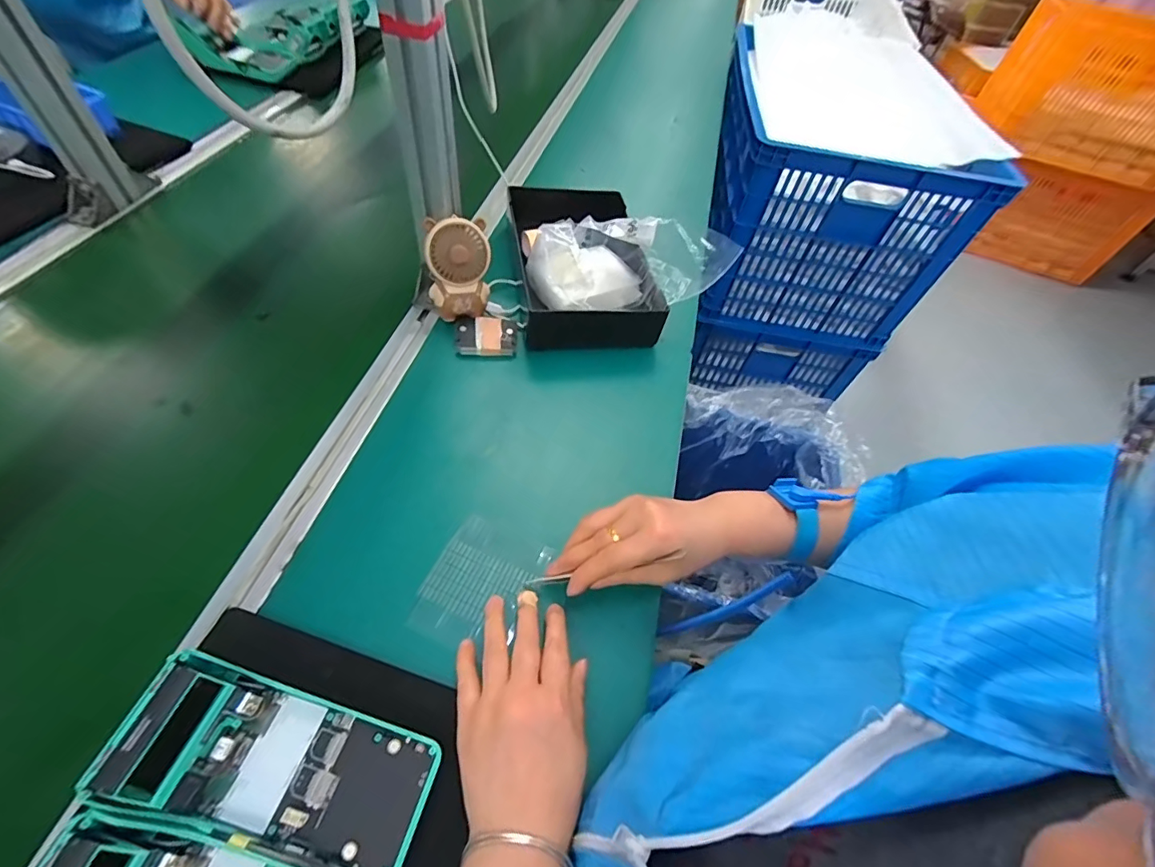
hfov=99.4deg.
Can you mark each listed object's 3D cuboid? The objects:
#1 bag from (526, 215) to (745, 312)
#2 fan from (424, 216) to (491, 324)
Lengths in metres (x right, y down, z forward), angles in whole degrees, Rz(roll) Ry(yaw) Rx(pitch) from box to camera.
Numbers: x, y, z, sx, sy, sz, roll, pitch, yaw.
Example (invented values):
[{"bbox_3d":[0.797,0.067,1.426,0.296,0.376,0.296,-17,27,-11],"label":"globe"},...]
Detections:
[{"bbox_3d":[0.059,-0.201,0.576,0.219,0.078,0.118,-6,54,-10],"label":"bag"},{"bbox_3d":[-0.130,-0.176,0.542,0.064,0.105,0.060,1,53,-4],"label":"fan"}]

